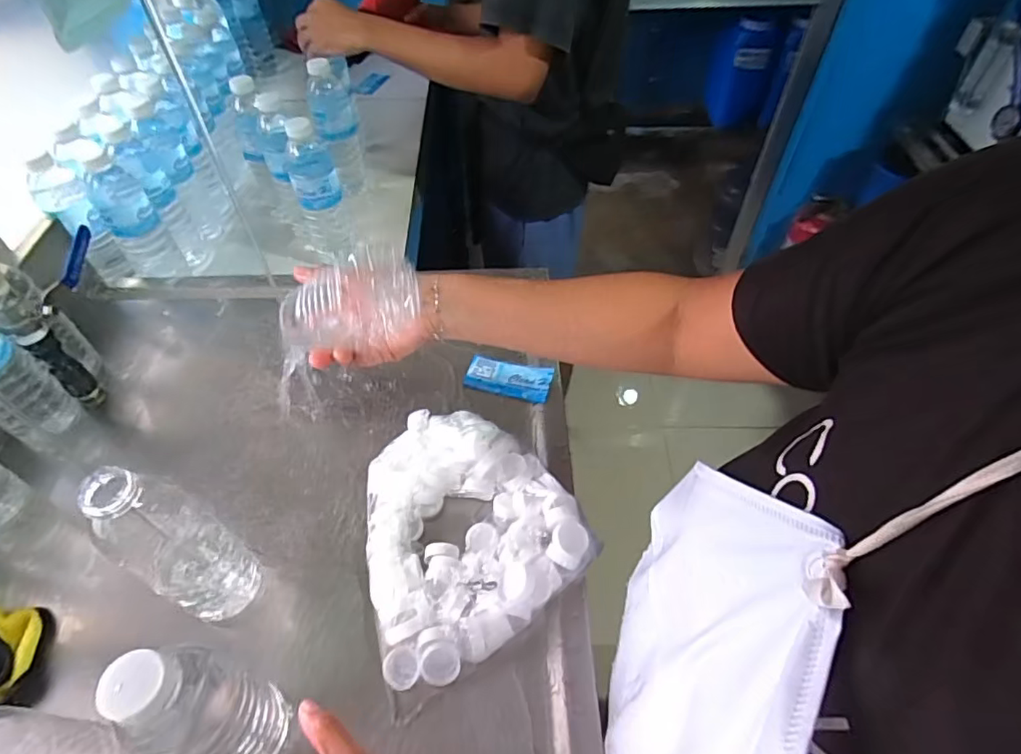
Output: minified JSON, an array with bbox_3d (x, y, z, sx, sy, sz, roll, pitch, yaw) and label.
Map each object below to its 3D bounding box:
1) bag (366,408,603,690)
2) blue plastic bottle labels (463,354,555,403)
[{"bbox_3d":[-0.059,0.136,0.520,0.213,0.044,0.228,-29,57,-21],"label":"bag"},{"bbox_3d":[-0.002,0.001,0.644,0.097,0.007,0.043,11,69,11],"label":"blue plastic bottle labels"}]

